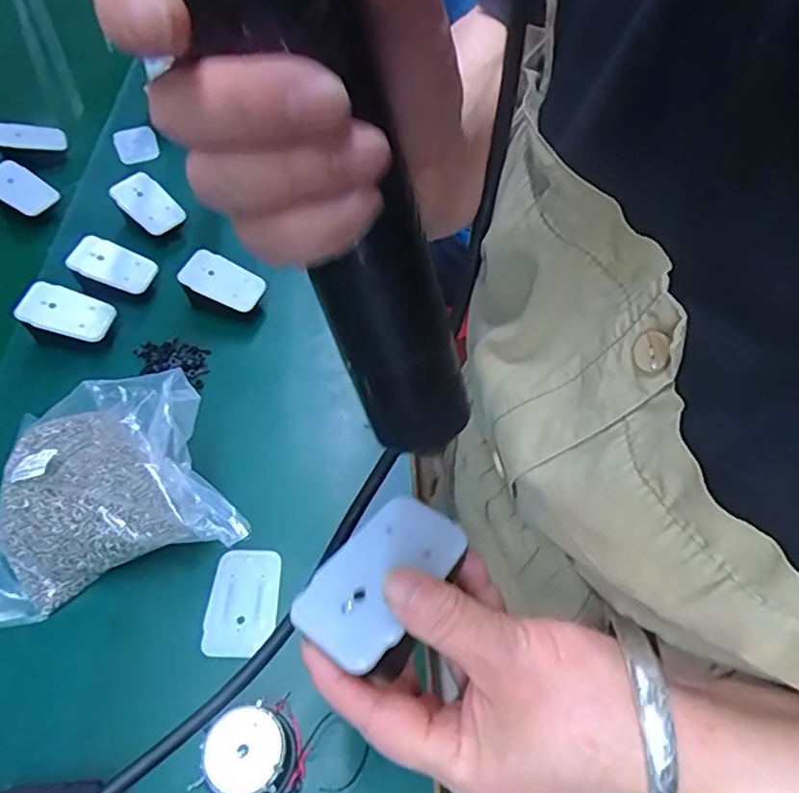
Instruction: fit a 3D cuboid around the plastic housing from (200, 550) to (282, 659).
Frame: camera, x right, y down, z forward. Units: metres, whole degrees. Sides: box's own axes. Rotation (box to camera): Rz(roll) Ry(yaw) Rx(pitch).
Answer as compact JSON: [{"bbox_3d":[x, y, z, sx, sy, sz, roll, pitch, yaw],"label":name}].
[{"bbox_3d":[-0.105,0.139,0.411,0.046,0.005,0.070,2,55,-2],"label":"plastic housing"}]

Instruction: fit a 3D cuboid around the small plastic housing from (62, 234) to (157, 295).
[{"bbox_3d":[-0.263,-0.122,0.563,0.068,0.008,0.045,23,59,-21],"label":"small plastic housing"}]

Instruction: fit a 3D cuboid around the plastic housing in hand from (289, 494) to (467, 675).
[{"bbox_3d":[-0.007,0.074,0.246,0.044,0.014,0.069,23,55,37],"label":"plastic housing in hand"}]

